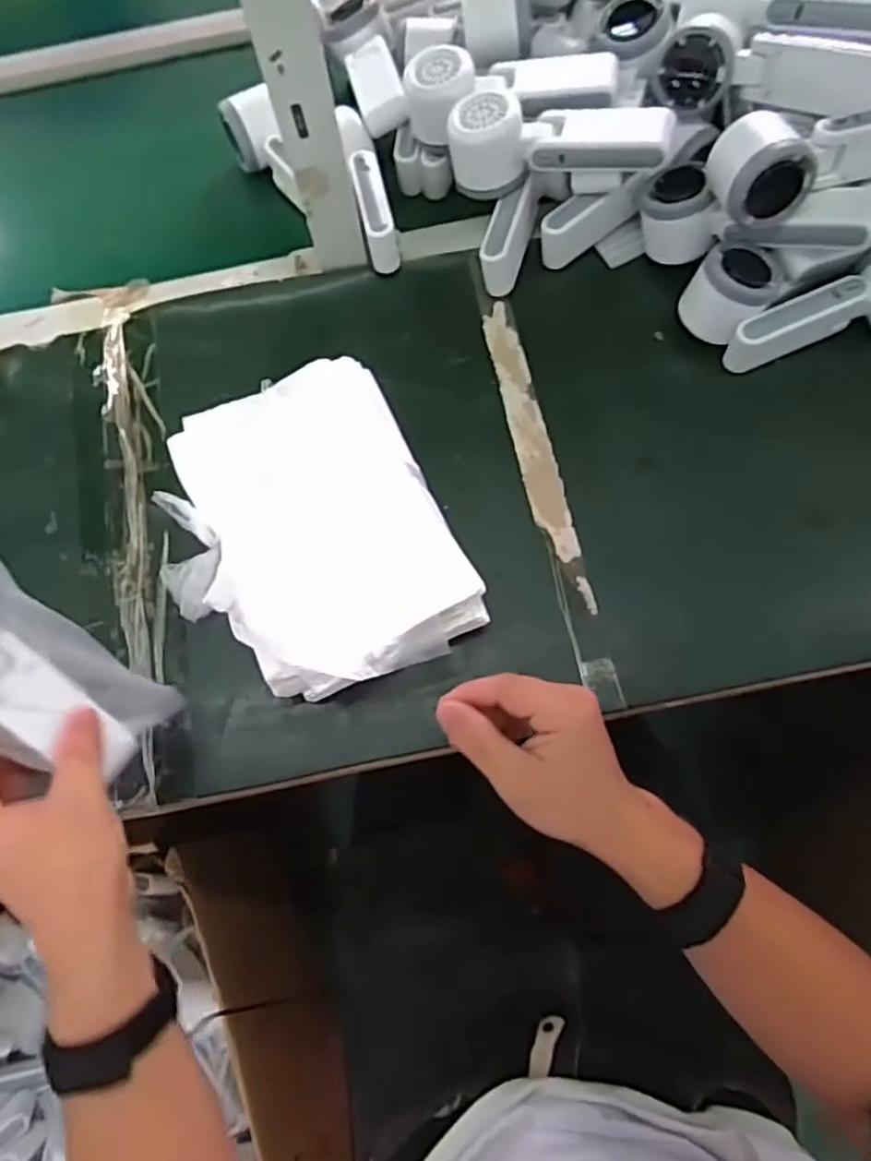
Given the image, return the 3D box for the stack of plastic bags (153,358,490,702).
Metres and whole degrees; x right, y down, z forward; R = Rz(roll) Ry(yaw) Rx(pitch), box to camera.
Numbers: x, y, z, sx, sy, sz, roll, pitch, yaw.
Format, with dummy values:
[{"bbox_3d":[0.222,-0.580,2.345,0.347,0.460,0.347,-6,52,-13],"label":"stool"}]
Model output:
[{"bbox_3d":[-0.094,-0.029,0.488,0.195,0.059,0.228,-26,73,-6],"label":"stack of plastic bags"}]

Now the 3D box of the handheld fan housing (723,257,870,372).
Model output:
[{"bbox_3d":[0.300,-0.205,0.524,0.158,0.070,0.052,-9,72,0],"label":"handheld fan housing"}]

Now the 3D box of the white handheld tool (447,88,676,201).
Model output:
[{"bbox_3d":[0.094,-0.337,0.531,0.160,0.056,0.056,11,72,8],"label":"white handheld tool"}]

